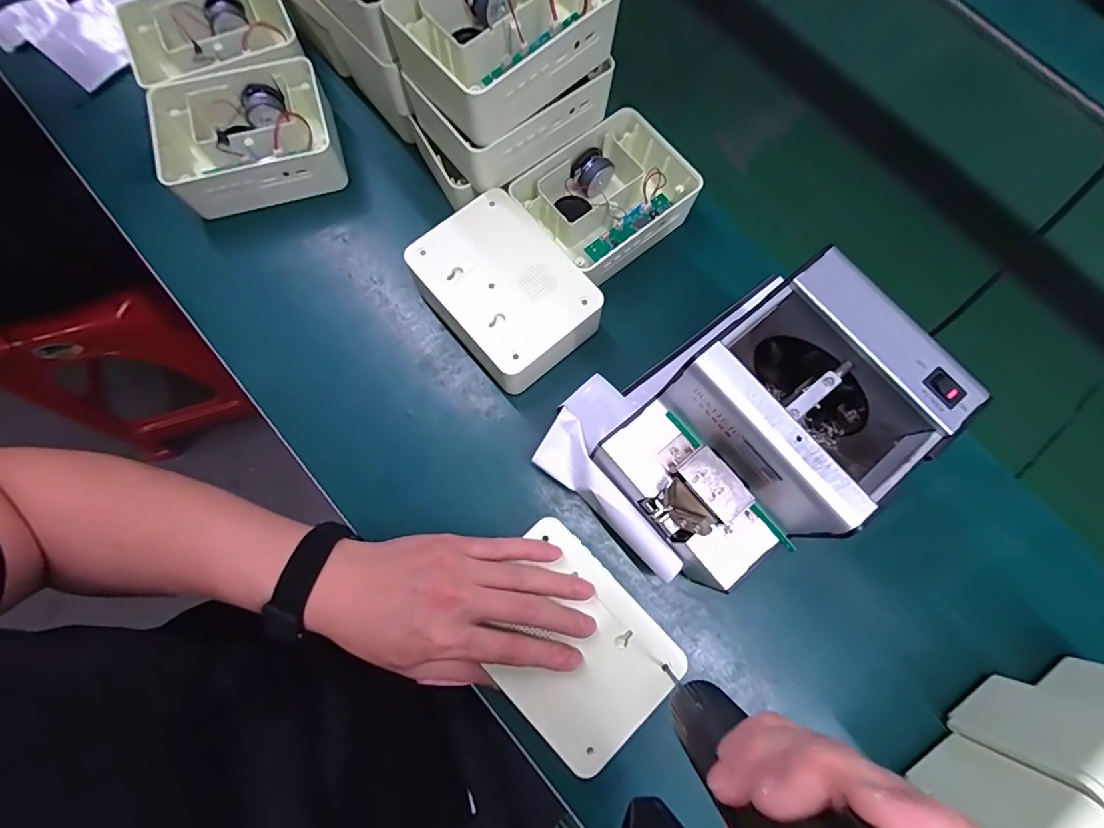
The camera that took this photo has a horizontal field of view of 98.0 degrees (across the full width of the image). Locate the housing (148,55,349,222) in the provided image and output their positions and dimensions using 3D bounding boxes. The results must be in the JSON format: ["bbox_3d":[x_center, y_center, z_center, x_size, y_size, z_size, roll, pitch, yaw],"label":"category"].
[{"bbox_3d":[-0.273,-0.253,0.438,0.143,0.049,0.111,-19,77,-7],"label":"housing"}]

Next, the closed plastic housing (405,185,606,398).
[{"bbox_3d":[-0.040,-0.100,0.407,0.109,0.058,0.140,-38,81,-10],"label":"closed plastic housing"}]

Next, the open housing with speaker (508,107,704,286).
[{"bbox_3d":[0.049,-0.191,0.434,0.136,0.054,0.104,-38,81,-11],"label":"open housing with speaker"}]

